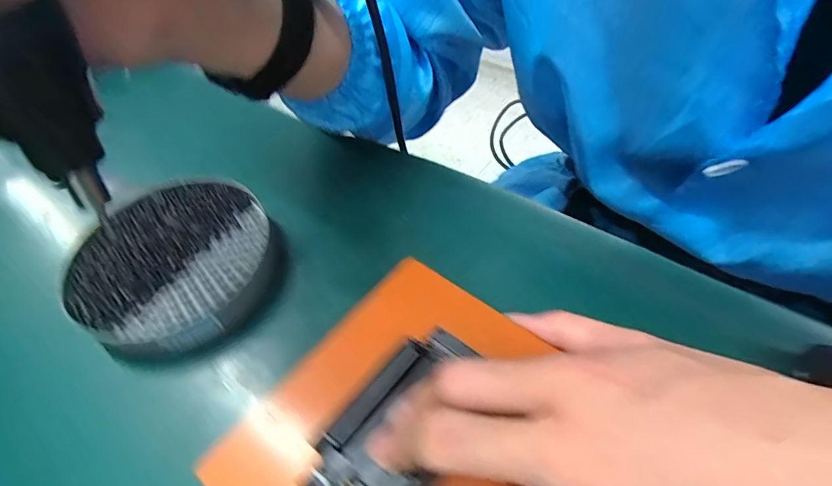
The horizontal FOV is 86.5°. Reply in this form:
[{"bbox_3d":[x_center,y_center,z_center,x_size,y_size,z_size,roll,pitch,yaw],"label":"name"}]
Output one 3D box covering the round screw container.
[{"bbox_3d":[-0.139,0.012,0.265,0.109,0.032,0.112,-3,53,3],"label":"round screw container"}]

